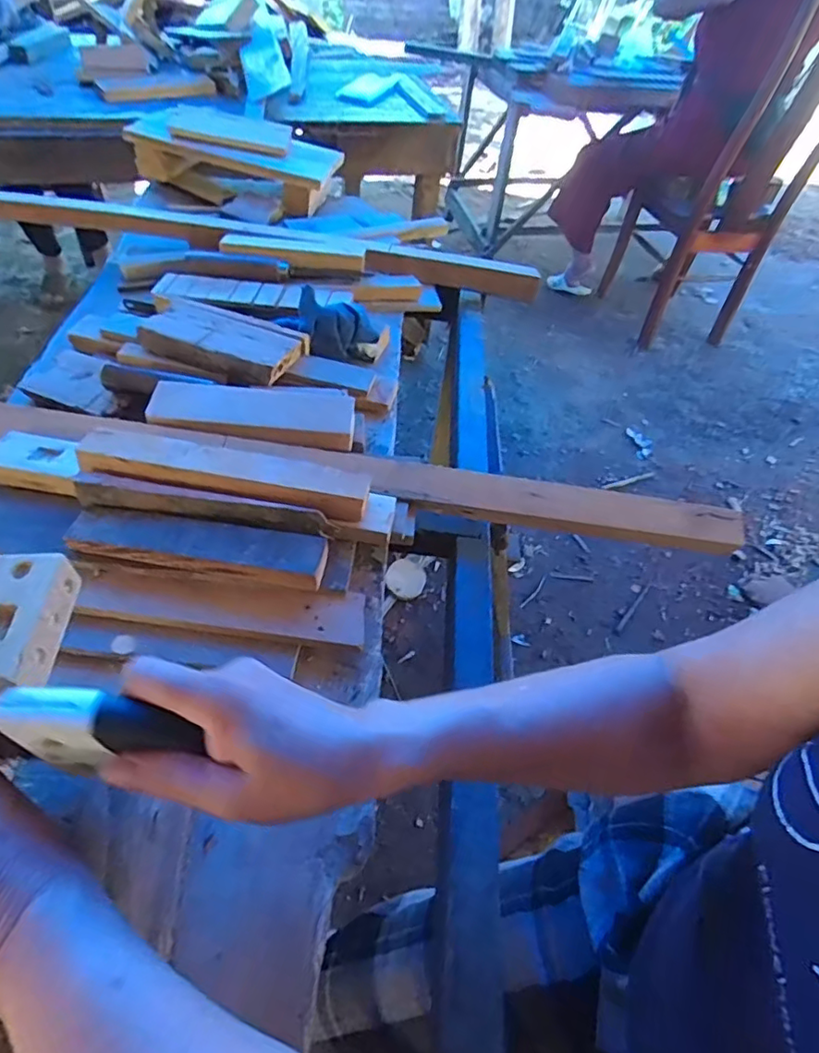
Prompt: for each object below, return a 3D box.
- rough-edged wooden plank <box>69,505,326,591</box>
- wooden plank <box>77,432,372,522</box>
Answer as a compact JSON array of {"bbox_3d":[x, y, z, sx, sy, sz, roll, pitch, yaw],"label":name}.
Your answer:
[{"bbox_3d":[-0.167,0.014,0.462,0.200,0.023,0.043,9,49,0],"label":"rough-edged wooden plank"},{"bbox_3d":[-0.153,-0.043,0.487,0.234,0.031,0.049,8,49,0],"label":"wooden plank"}]

